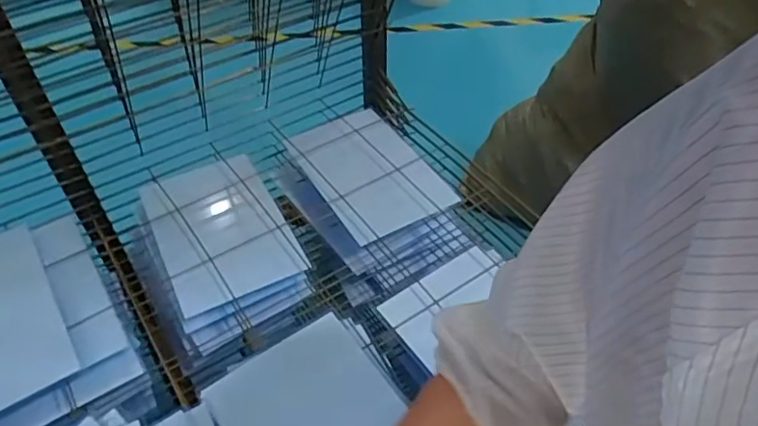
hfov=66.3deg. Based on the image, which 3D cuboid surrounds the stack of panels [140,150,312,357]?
[{"bbox_3d":[-0.233,0.052,0.842,0.197,0.090,0.303,-21,49,-17],"label":"stack of panels"}]

